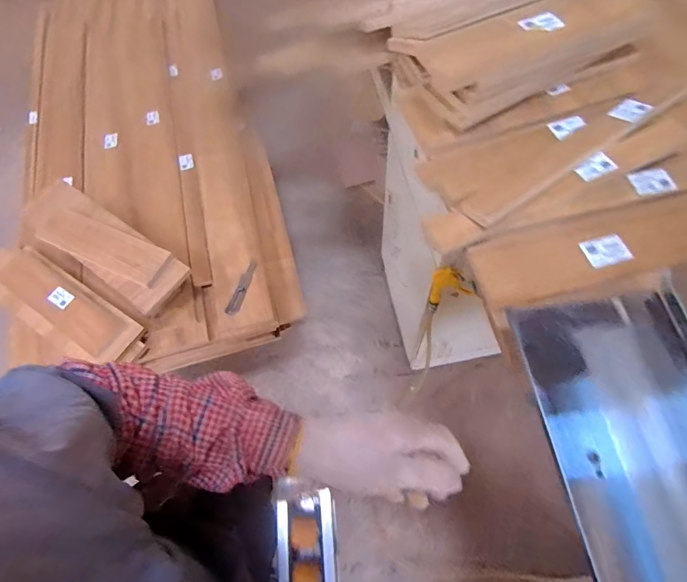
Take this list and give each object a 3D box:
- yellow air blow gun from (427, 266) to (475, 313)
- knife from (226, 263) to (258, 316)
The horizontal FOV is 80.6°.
[{"bbox_3d":[0.221,-0.002,0.833,0.085,0.175,0.021,1,64,2],"label":"yellow air blow gun"},{"bbox_3d":[-0.265,-0.008,1.067,0.035,0.021,0.152,16,66,9],"label":"knife"}]

